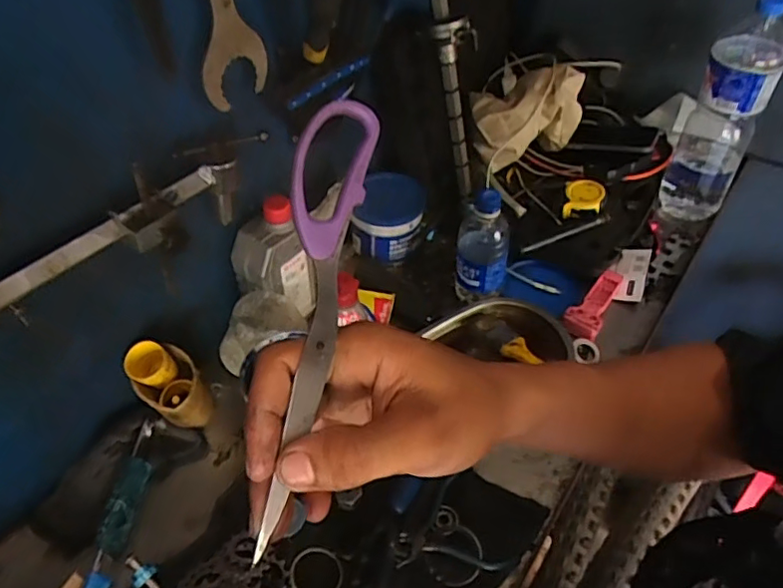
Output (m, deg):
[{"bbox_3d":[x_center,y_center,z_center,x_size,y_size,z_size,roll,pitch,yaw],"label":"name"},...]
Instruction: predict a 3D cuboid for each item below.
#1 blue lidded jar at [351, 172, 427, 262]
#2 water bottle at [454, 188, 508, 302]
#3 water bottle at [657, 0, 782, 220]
[{"bbox_3d":[-0.003,-0.109,0.806,0.091,0.082,0.098,8,48,8],"label":"blue lidded jar"},{"bbox_3d":[0.115,-0.068,0.720,0.062,0.154,0.069,6,48,6],"label":"water bottle"},{"bbox_3d":[0.455,-0.237,0.792,0.097,0.295,0.100,27,54,23],"label":"water bottle"}]

